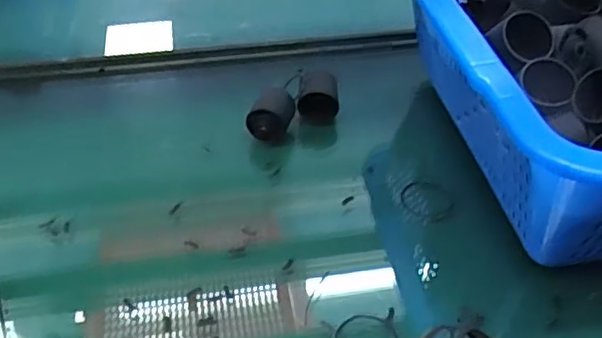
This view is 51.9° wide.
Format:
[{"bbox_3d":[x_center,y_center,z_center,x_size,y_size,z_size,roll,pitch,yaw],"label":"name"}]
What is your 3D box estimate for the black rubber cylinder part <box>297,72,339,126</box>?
[{"bbox_3d":[0.014,-0.055,0.477,0.030,0.035,0.022,1,42,1],"label":"black rubber cylinder part"}]

